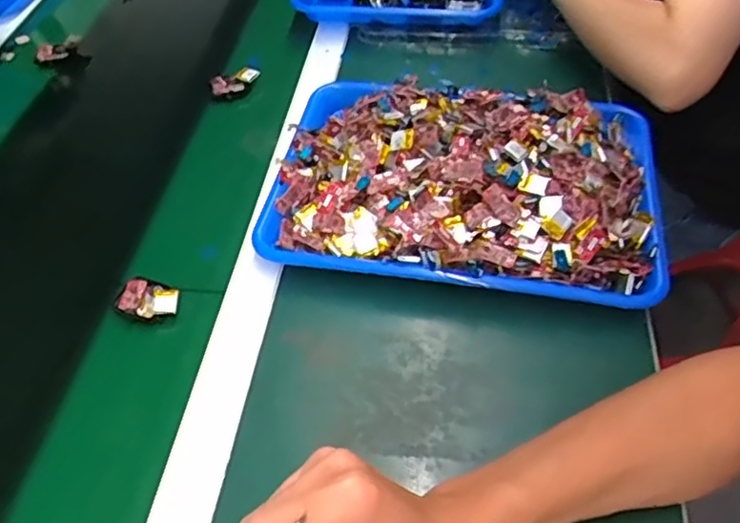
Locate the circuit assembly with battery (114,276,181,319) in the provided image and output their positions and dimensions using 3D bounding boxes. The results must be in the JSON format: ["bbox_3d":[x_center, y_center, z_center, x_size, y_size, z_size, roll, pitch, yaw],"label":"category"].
[{"bbox_3d":[-0.181,0.033,0.531,0.052,0.014,0.035,19,52,20],"label":"circuit assembly with battery"}]

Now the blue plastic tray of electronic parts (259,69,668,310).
[{"bbox_3d":[0.083,-0.078,0.571,0.333,0.068,0.238,8,49,11],"label":"blue plastic tray of electronic parts"}]

